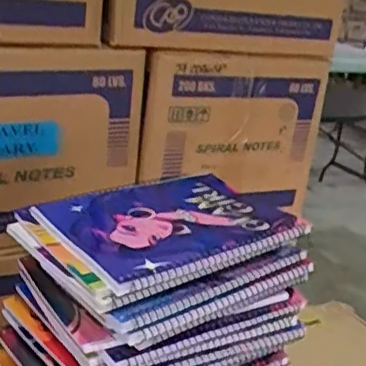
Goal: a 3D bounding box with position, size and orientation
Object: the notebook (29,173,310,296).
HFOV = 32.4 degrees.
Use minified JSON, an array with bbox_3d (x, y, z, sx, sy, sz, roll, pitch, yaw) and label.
[{"bbox_3d":[-0.011,0.034,0.533,0.199,0.018,0.144,-11,25,-34],"label":"notebook"}]

